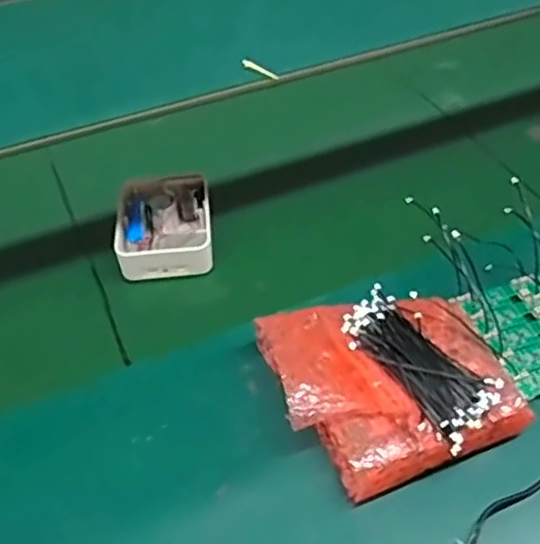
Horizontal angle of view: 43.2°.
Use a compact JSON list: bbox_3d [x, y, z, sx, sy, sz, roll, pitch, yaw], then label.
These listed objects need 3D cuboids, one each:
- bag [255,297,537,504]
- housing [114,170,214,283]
[{"bbox_3d":[0.100,0.090,0.587,0.188,0.057,0.175,-14,48,-11],"label":"bag"},{"bbox_3d":[-0.116,-0.054,0.755,0.108,0.050,0.132,-4,47,-2],"label":"housing"}]

